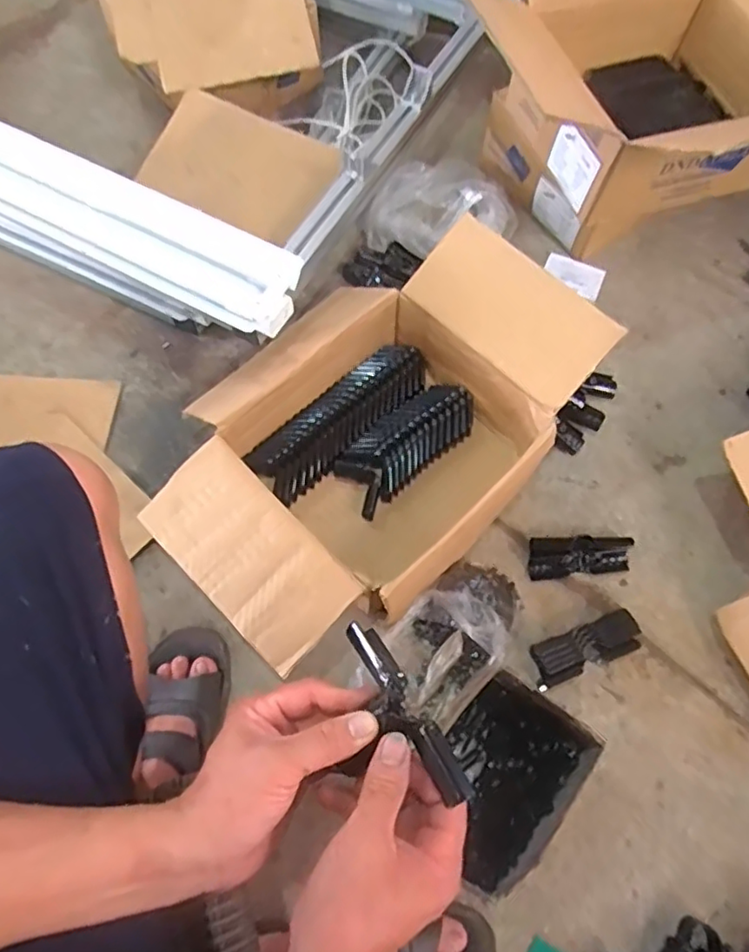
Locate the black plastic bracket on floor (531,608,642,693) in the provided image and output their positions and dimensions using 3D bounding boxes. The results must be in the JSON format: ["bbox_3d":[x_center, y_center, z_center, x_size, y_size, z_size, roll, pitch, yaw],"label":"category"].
[{"bbox_3d":[0.251,0.206,0.736,0.136,0.031,0.052,-19,67,-10],"label":"black plastic bracket on floor"}]

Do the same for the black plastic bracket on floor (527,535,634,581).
[{"bbox_3d":[0.263,0.102,0.782,0.129,0.030,0.047,-2,65,-2],"label":"black plastic bracket on floor"}]

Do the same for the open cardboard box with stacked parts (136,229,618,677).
[{"bbox_3d":[-0.015,-0.062,0.773,0.374,0.180,0.541,41,70,16],"label":"open cardboard box with stacked parts"}]

